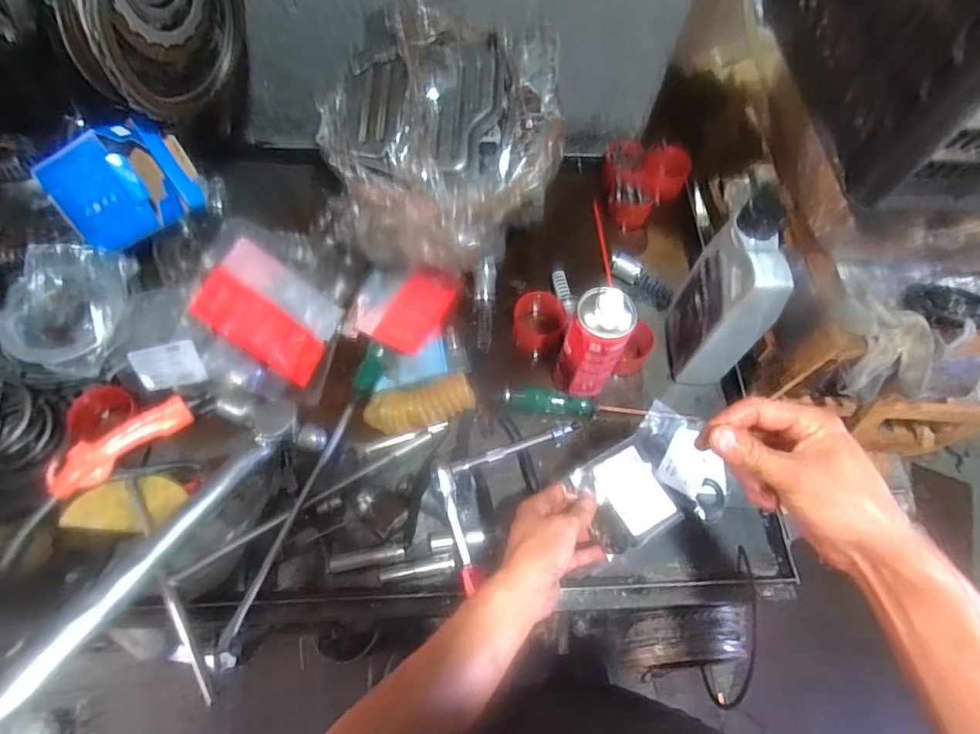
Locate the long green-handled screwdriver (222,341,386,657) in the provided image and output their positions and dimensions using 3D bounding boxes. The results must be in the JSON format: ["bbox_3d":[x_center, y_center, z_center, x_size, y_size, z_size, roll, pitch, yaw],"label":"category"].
[{"bbox_3d":[-0.194,0.126,0.627,0.028,0.027,0.354,18,64,6],"label":"long green-handled screwdriver"}]

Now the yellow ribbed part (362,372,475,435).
[{"bbox_3d":[-0.084,0.045,0.664,0.128,0.034,0.048,-15,65,3],"label":"yellow ribbed part"}]

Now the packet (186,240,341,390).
[{"bbox_3d":[-0.264,-0.068,0.691,0.155,0.018,0.119,41,60,-33],"label":"packet"}]

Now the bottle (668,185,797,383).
[{"bbox_3d":[0.276,-0.079,0.661,0.066,0.209,0.131,-1,64,-4],"label":"bottle"}]

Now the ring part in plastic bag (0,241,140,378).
[{"bbox_3d":[-0.485,-0.065,0.654,0.148,0.047,0.166,3,64,-2],"label":"ring part in plastic bag"}]

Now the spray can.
[{"bbox_3d":[0.119,-0.024,0.640,0.065,0.154,0.058,22,65,7],"label":"spray can"}]

